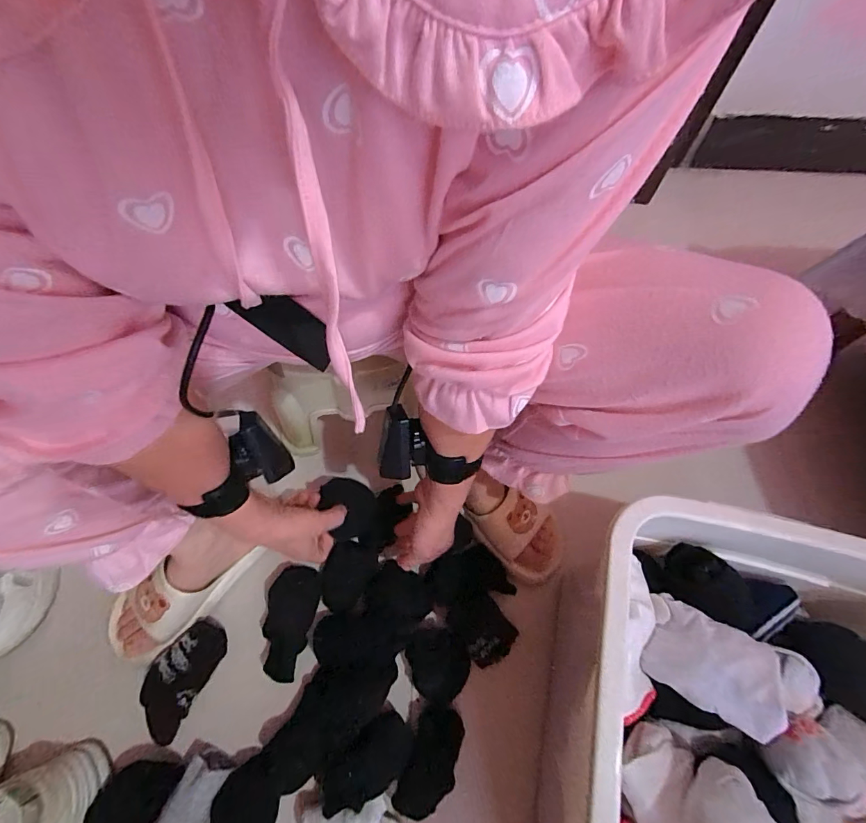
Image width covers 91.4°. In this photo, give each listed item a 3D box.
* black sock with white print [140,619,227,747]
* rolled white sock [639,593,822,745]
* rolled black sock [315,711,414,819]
[{"bbox_3d":[-0.312,0.325,0.515,0.066,0.044,0.129,22,66,9],"label":"black sock with white print"},{"bbox_3d":[0.246,0.221,0.371,0.042,0.112,0.073,20,88,-35],"label":"rolled white sock"},{"bbox_3d":[-0.077,0.408,0.488,0.108,0.029,0.061,-33,69,-16],"label":"rolled black sock"}]

